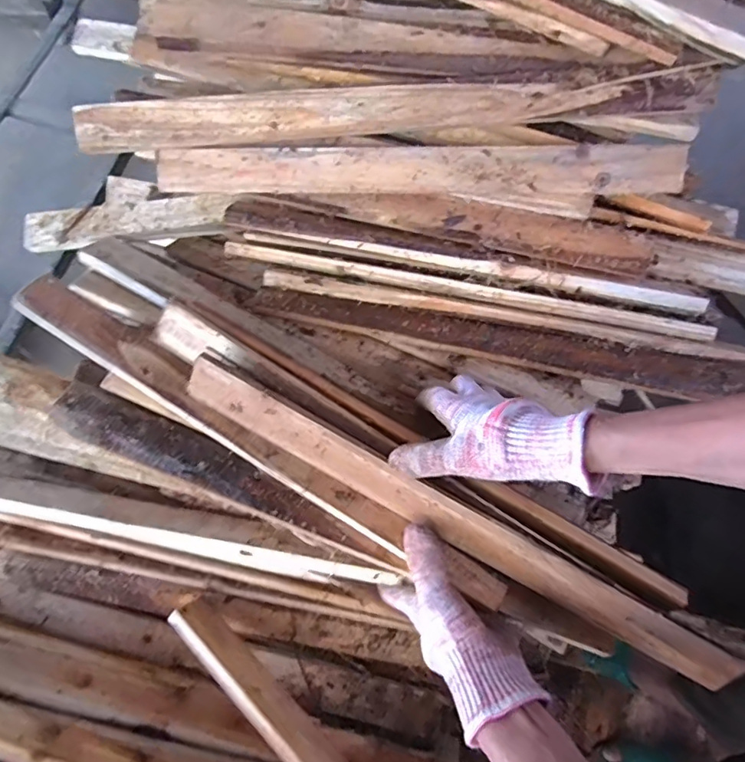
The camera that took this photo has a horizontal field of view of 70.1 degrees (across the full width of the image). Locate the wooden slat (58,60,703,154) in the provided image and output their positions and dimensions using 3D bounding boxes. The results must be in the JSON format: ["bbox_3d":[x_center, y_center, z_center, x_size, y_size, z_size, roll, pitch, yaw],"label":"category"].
[{"bbox_3d":[-0.005,-0.259,0.513,0.542,0.024,0.048,-4,107,1],"label":"wooden slat"}]

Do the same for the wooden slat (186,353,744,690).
[{"bbox_3d":[0.065,0.114,0.435,0.487,0.042,0.009,29,29,3],"label":"wooden slat"}]

